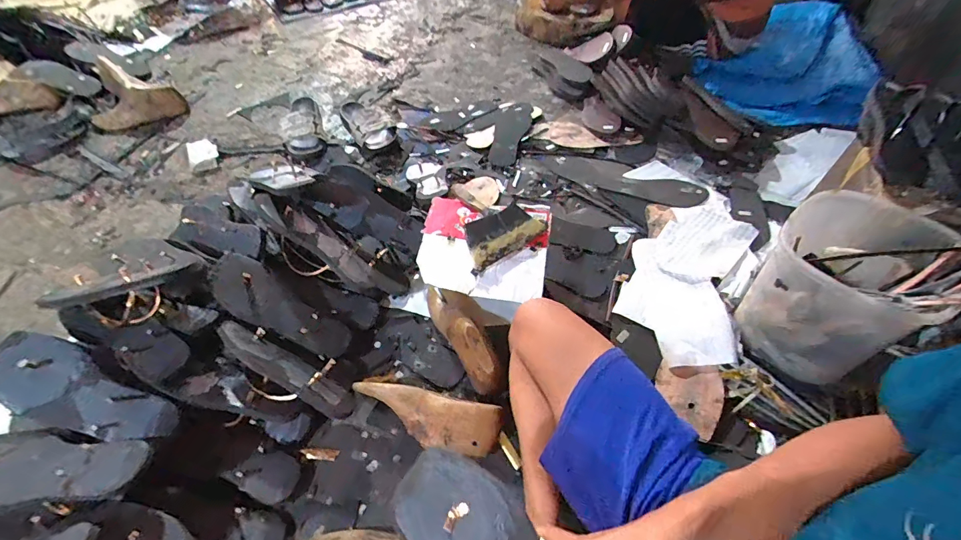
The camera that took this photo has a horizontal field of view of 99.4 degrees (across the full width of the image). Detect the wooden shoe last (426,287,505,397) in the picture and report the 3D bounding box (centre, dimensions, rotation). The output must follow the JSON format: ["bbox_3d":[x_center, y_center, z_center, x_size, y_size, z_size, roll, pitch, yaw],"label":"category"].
[{"bbox_3d":[-0.022,0.100,0.698,0.081,0.090,0.233,-22,58,-16],"label":"wooden shoe last"}]

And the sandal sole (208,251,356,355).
[{"bbox_3d":[-0.331,0.062,0.667,0.247,0.031,0.082,34,56,-5],"label":"sandal sole"}]

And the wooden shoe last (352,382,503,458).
[{"bbox_3d":[-0.083,0.224,0.621,0.228,0.065,0.081,9,55,5],"label":"wooden shoe last"}]

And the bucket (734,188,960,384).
[{"bbox_3d":[0.526,0.026,0.626,0.182,0.242,0.189,1,54,-1],"label":"bucket"}]

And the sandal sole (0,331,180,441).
[{"bbox_3d":[-0.541,0.168,0.546,0.245,0.057,0.096,20,56,12],"label":"sandal sole"}]

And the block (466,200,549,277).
[{"bbox_3d":[0.038,-0.065,0.724,0.158,0.040,0.079,-31,61,-21],"label":"block"}]

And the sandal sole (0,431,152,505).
[{"bbox_3d":[-0.529,0.237,0.494,0.227,0.021,0.083,-1,39,2],"label":"sandal sole"}]

